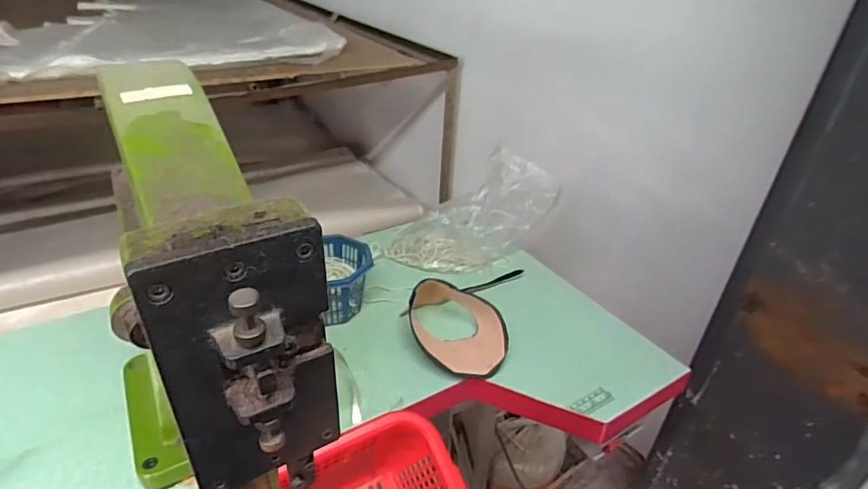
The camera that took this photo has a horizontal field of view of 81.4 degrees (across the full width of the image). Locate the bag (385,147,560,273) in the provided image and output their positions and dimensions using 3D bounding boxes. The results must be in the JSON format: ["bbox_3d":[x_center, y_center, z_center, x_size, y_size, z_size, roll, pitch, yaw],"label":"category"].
[{"bbox_3d":[0.070,-0.059,0.872,0.286,0.127,0.183,-24,42,-37],"label":"bag"}]

